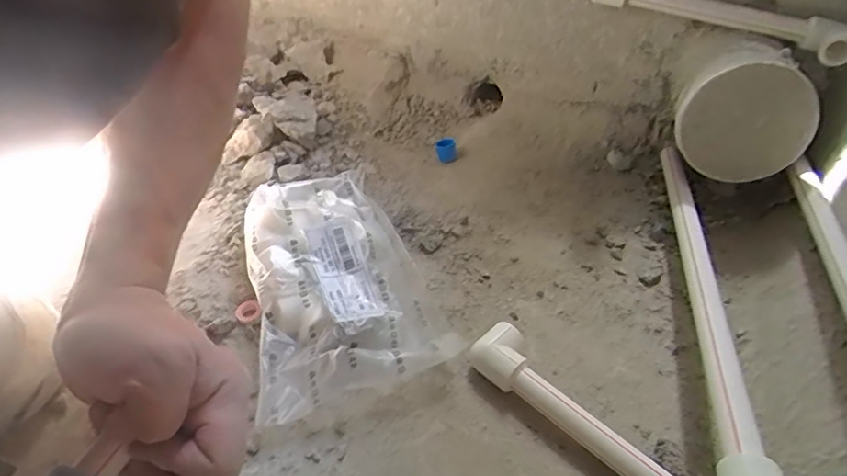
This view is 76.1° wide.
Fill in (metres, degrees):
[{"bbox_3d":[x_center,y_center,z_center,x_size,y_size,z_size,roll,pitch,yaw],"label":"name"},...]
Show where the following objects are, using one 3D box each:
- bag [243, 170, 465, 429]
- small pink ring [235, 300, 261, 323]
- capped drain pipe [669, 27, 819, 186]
[{"bbox_3d":[-0.074,0.031,0.451,0.144,0.047,0.219,-9,45,-18],"label":"bag"},{"bbox_3d":[-0.146,0.060,0.450,0.020,0.008,0.020,4,43,-4],"label":"small pink ring"},{"bbox_3d":[0.303,-0.137,0.525,0.110,0.095,0.139,16,43,8],"label":"capped drain pipe"}]

